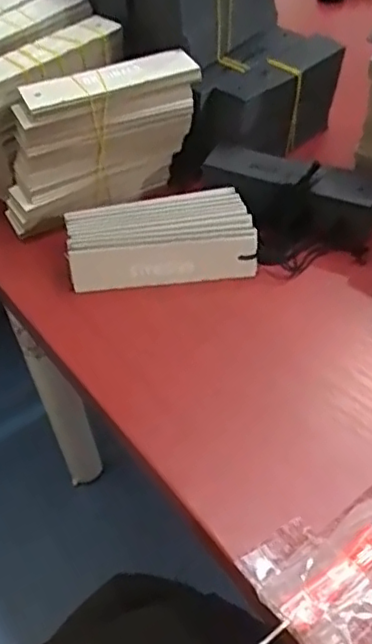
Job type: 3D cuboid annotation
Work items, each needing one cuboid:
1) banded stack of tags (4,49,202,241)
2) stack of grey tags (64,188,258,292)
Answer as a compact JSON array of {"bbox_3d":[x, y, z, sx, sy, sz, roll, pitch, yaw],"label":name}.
[{"bbox_3d":[-0.064,-0.134,0.462,0.157,0.092,0.042,-23,51,-17],"label":"banded stack of tags"},{"bbox_3d":[-0.018,-0.058,0.443,0.127,0.033,0.059,-6,48,-3],"label":"stack of grey tags"}]

